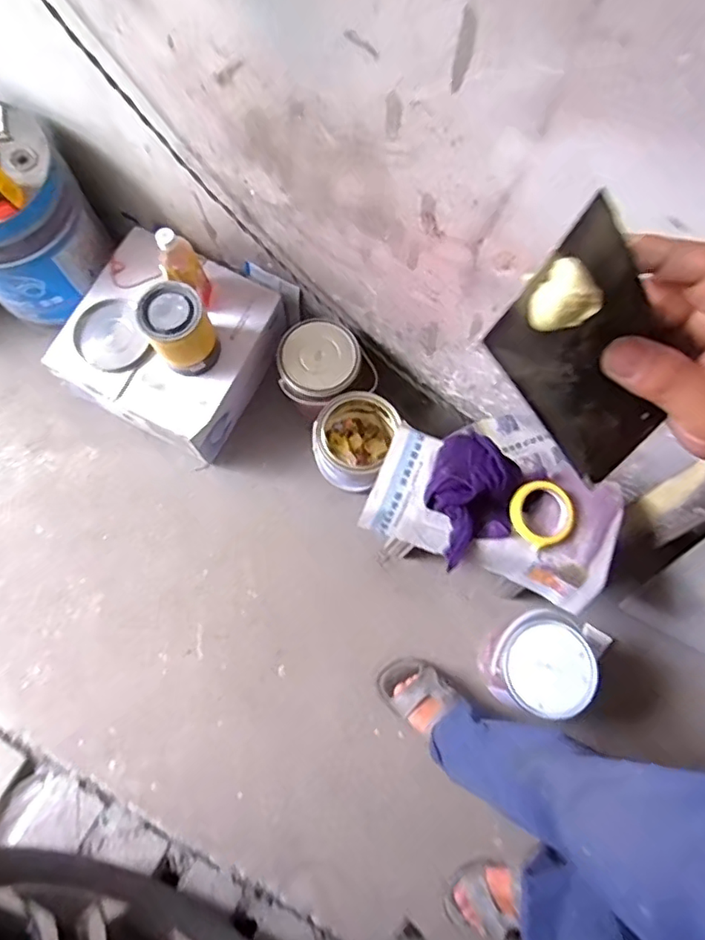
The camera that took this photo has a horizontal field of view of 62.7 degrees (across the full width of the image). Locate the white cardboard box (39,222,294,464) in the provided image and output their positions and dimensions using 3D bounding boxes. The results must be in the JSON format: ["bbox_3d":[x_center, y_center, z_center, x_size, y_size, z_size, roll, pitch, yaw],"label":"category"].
[{"bbox_3d":[-0.343,-0.239,1.141,0.375,0.155,0.343,27,74,5],"label":"white cardboard box"}]

